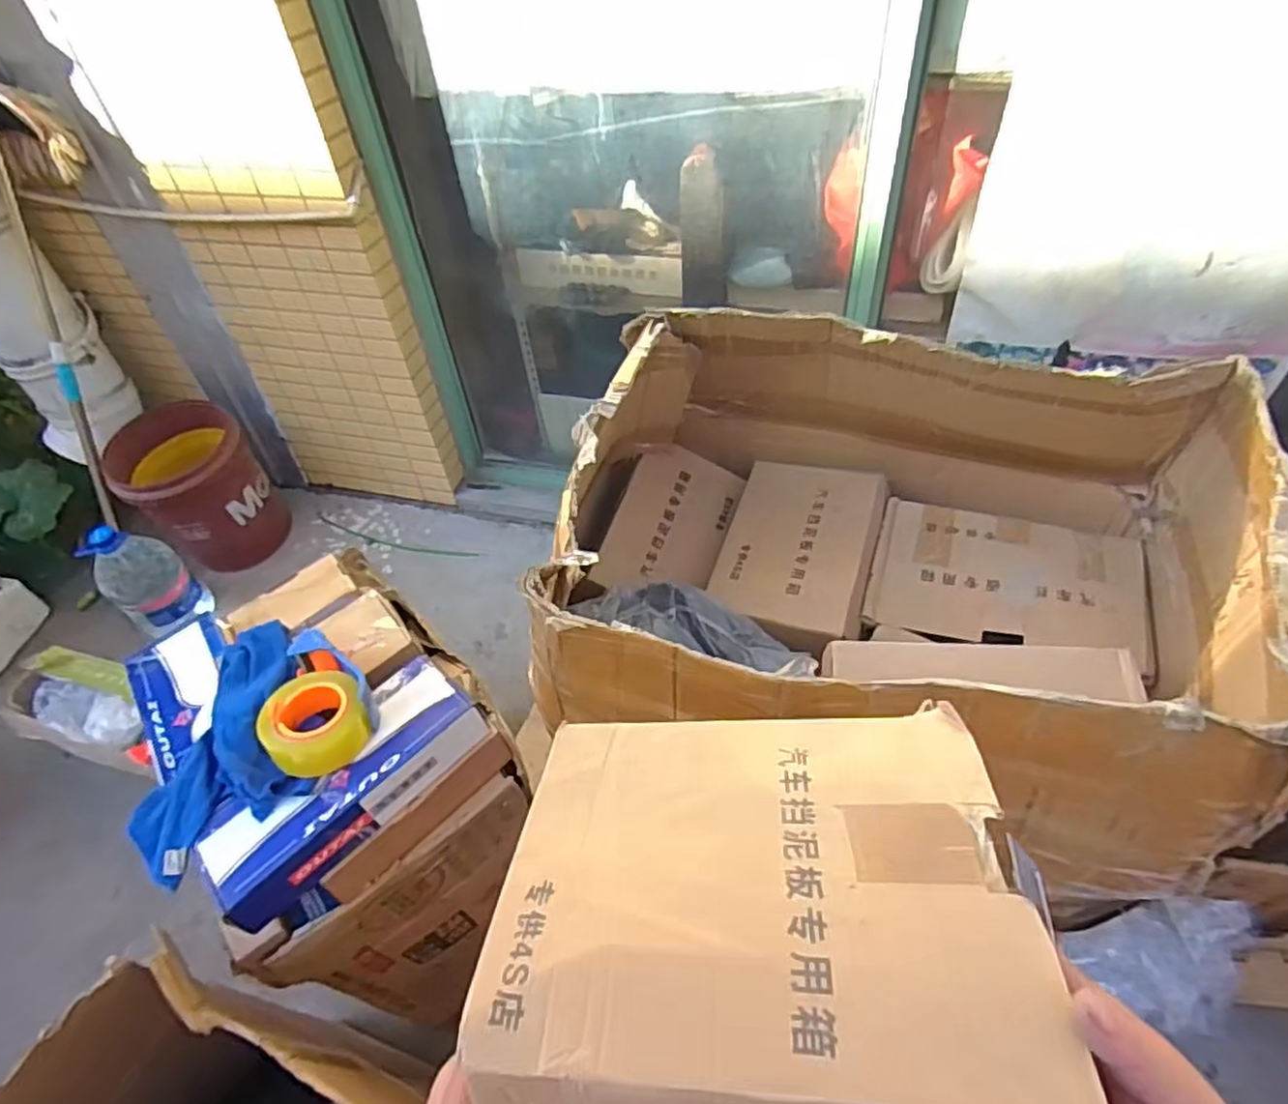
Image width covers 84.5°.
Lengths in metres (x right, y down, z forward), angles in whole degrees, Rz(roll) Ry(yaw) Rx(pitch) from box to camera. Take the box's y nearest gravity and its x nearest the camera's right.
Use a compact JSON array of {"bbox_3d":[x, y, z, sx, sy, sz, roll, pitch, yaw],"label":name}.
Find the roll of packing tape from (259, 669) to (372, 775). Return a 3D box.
[{"bbox_3d":[-0.358,0.183,0.773,0.104,0.052,0.103,-3,47,3],"label":"roll of packing tape"}]

